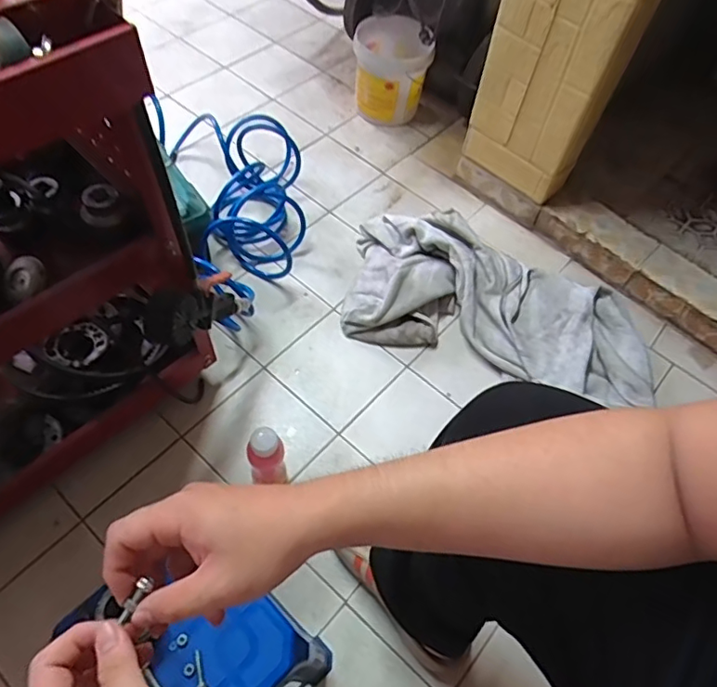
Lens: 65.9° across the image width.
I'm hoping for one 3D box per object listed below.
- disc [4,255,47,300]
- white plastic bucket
[{"bbox_3d":[-0.413,-0.081,0.684,0.054,0.008,0.055,-2,77,8],"label":"disc"},{"bbox_3d":[0.086,-0.724,1.471,0.188,0.206,0.188,1,58,-1],"label":"white plastic bucket"}]

